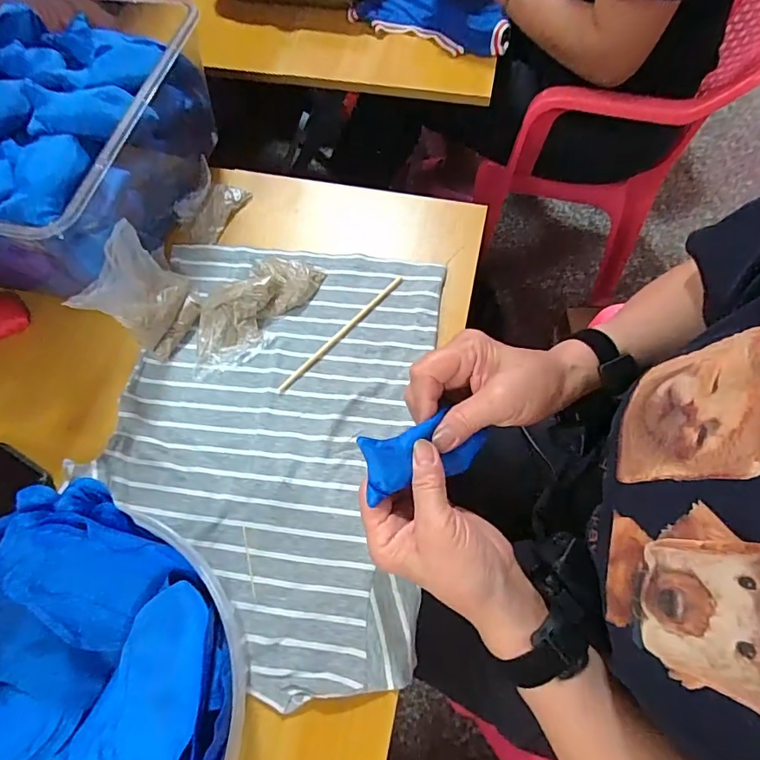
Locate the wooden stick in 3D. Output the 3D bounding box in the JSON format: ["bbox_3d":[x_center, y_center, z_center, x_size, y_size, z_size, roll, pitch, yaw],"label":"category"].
[{"bbox_3d":[-0.035,-0.047,0.466,0.008,0.004,0.163,40,75,16],"label":"wooden stick"}]

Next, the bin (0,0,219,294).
[{"bbox_3d":[-0.351,-0.235,0.486,0.330,0.139,0.305,12,65,10],"label":"bin"}]

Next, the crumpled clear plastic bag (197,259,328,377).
[{"bbox_3d":[-0.125,-0.071,0.467,0.148,0.026,0.067,-43,73,-14],"label":"crumpled clear plastic bag"}]

